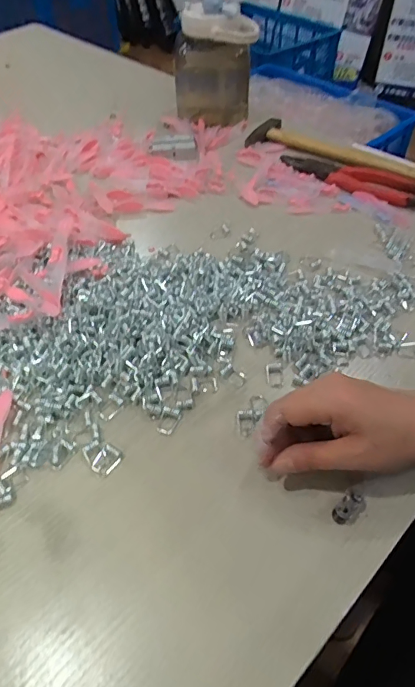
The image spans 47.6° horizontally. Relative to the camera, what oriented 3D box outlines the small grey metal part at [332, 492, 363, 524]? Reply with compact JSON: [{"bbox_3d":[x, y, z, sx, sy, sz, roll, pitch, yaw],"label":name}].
[{"bbox_3d":[0.096,0.113,0.324,0.011,0.016,0.023,37,60,28],"label":"small grey metal part"}]

